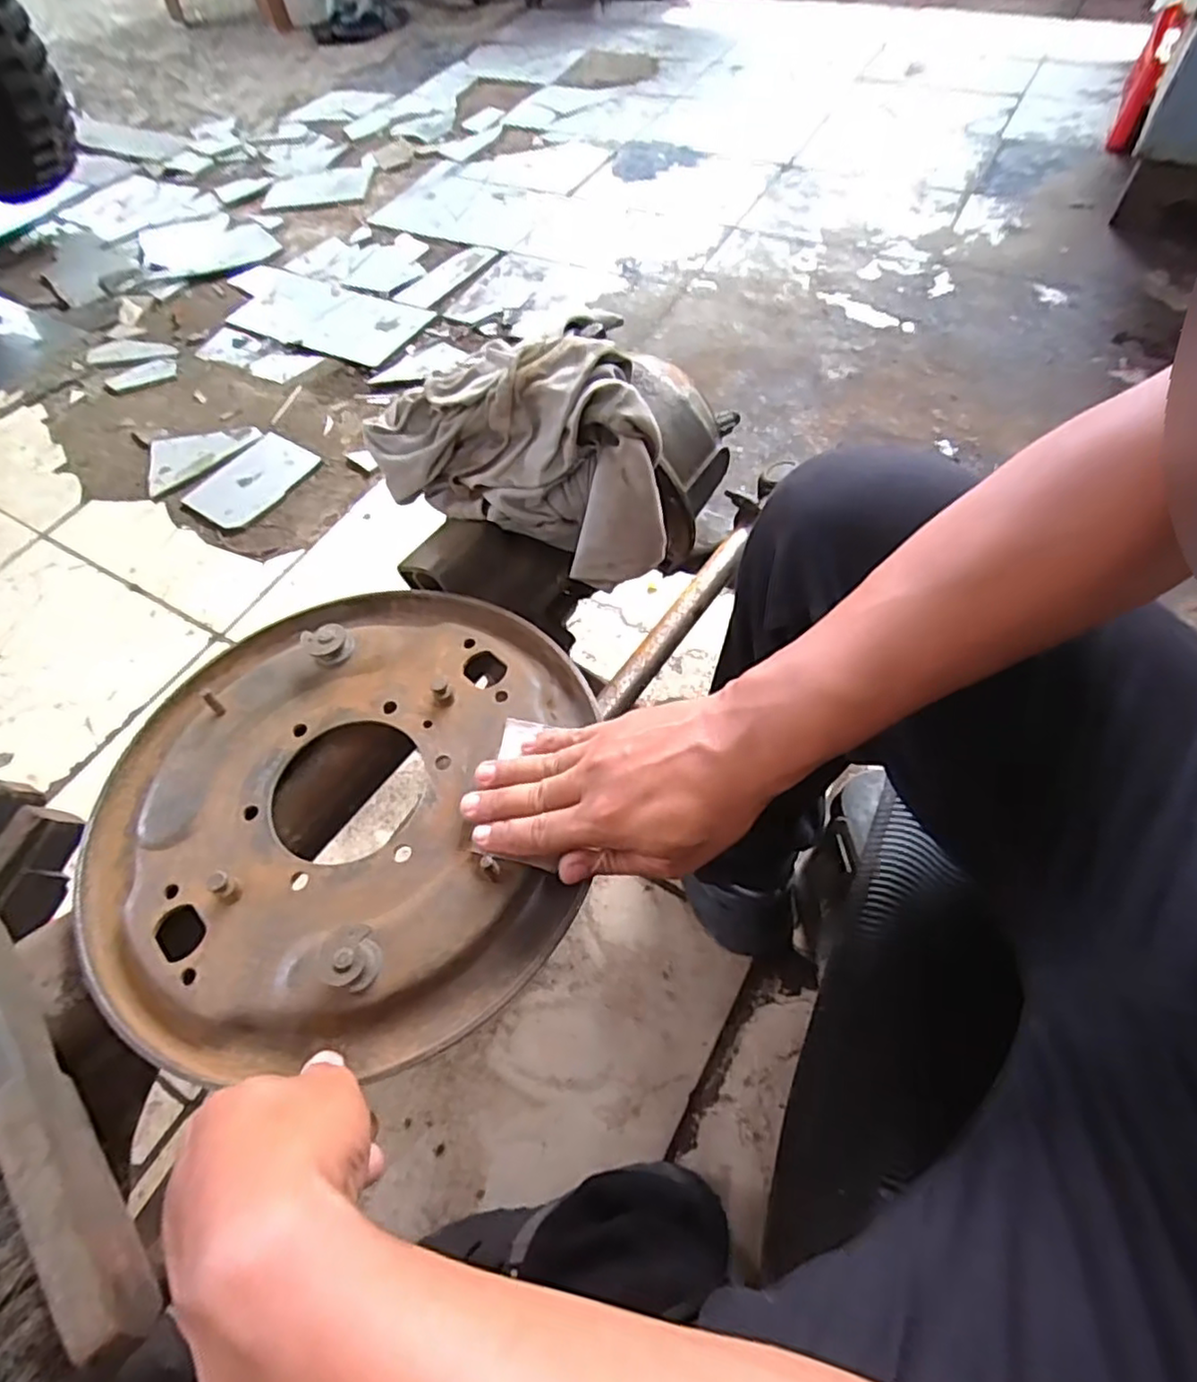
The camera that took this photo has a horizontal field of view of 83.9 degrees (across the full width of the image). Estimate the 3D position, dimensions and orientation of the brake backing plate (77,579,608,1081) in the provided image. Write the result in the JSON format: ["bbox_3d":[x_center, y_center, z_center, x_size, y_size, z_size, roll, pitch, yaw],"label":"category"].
[{"bbox_3d":[-0.155,0.053,0.394,0.281,0.036,0.290,-2,59,3],"label":"brake backing plate"}]

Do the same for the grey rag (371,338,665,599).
[{"bbox_3d":[-0.052,-0.176,0.480,0.226,0.104,0.121,24,64,17],"label":"grey rag"}]

